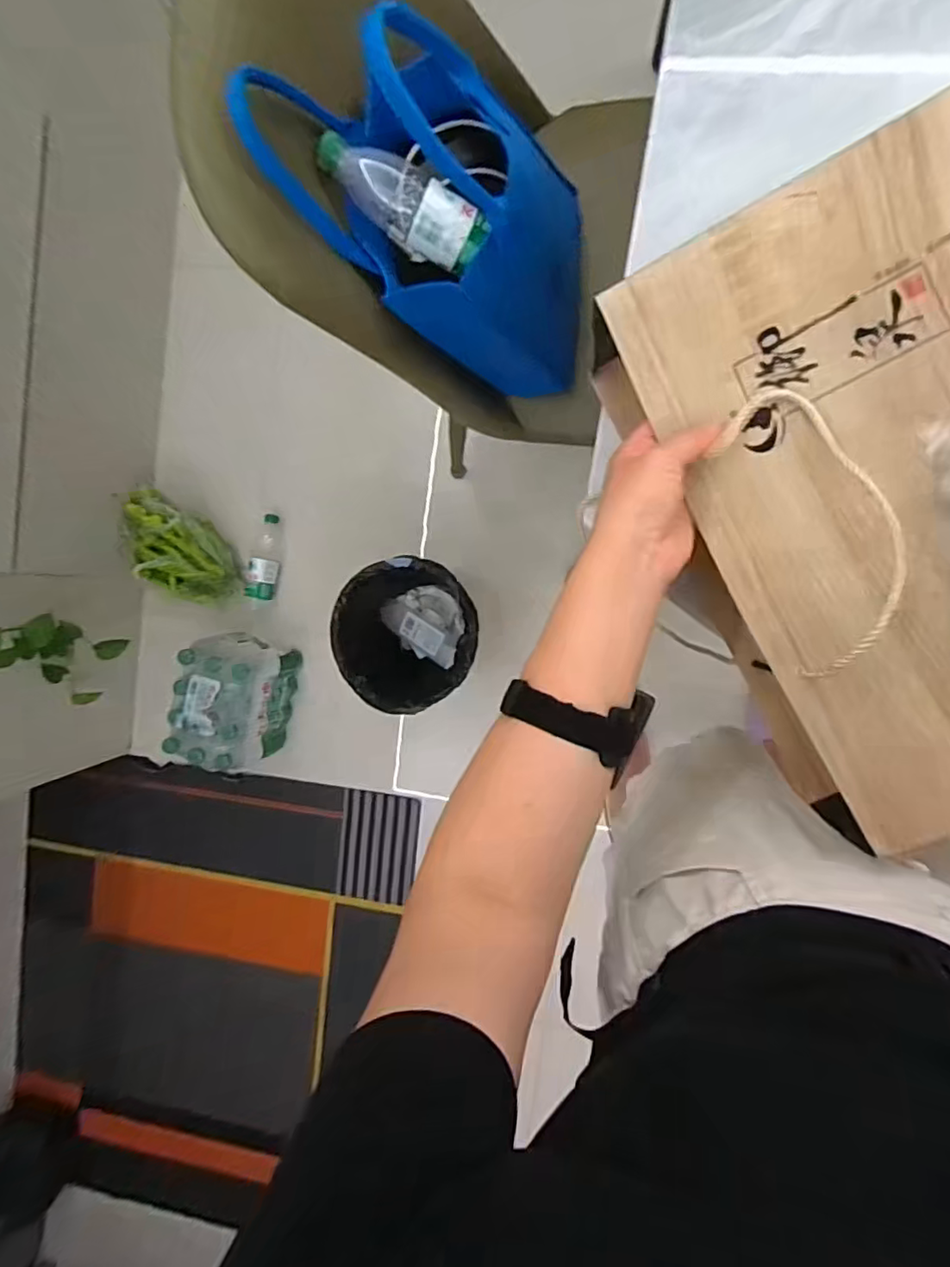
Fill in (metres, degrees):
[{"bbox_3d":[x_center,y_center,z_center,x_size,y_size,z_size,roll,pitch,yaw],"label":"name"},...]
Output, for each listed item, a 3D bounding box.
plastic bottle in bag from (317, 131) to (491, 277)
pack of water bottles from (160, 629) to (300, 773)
[{"bbox_3d":[-0.070,-0.423,0.586,0.164,0.053,0.052,27,98,-10],"label":"plastic bottle in bag"},{"bbox_3d":[-0.494,0.137,1.190,0.174,0.204,0.242,15,96,8],"label":"pack of water bottles"}]

